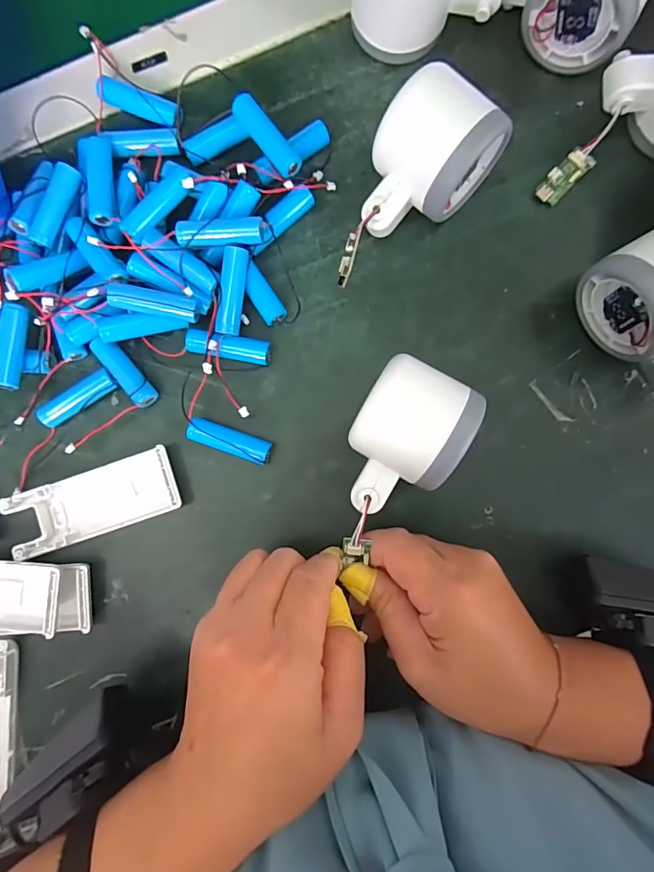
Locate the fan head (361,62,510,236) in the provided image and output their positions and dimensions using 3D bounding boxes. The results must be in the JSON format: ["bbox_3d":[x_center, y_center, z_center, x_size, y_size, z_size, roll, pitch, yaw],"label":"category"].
[{"bbox_3d":[0.054,-0.153,0.250,0.056,0.056,0.087,45,89,3],"label":"fan head"}]

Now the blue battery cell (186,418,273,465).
[{"bbox_3d":[-0.058,0.003,0.269,0.050,0.016,0.015,19,88,2],"label":"blue battery cell"}]

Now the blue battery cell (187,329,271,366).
[{"bbox_3d":[-0.060,-0.054,0.270,0.051,0.016,0.015,12,88,2],"label":"blue battery cell"}]

